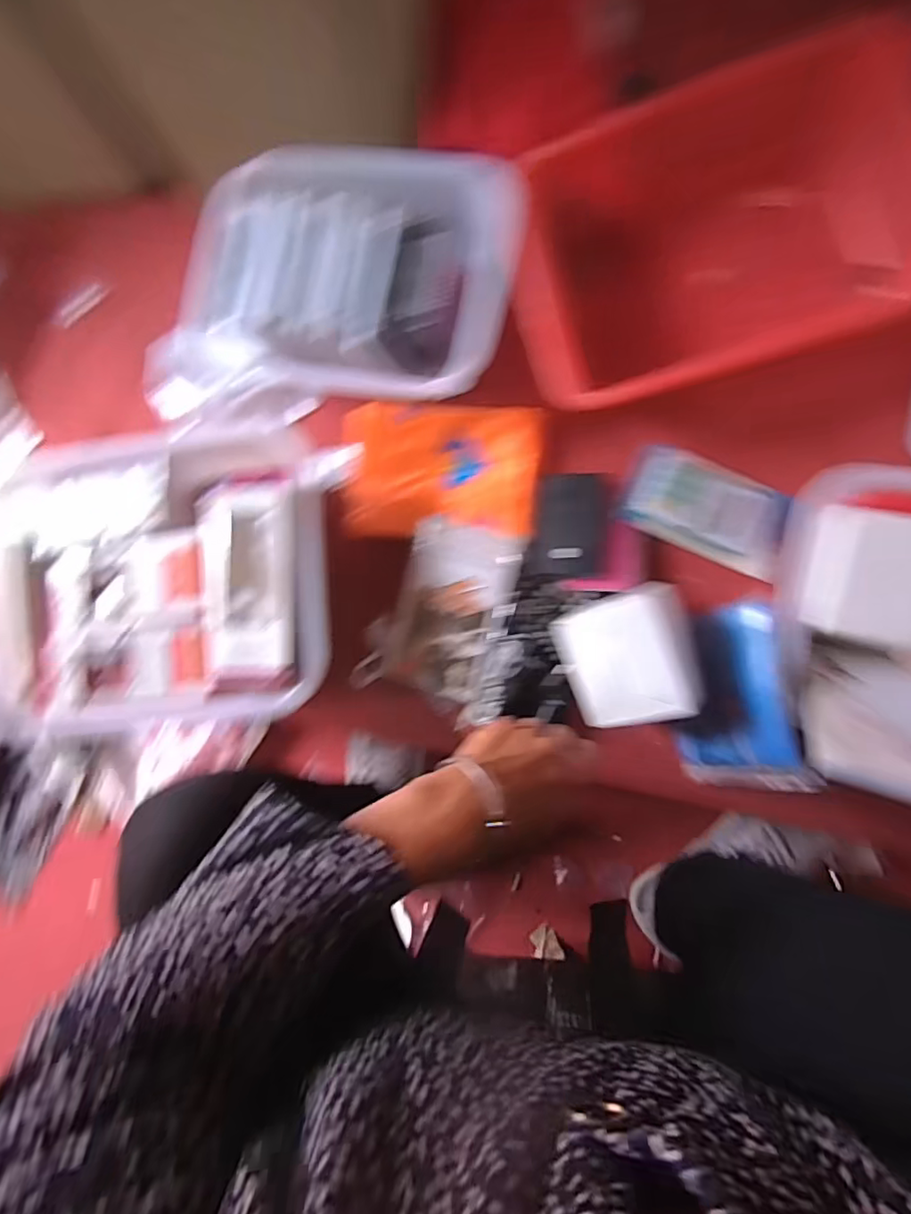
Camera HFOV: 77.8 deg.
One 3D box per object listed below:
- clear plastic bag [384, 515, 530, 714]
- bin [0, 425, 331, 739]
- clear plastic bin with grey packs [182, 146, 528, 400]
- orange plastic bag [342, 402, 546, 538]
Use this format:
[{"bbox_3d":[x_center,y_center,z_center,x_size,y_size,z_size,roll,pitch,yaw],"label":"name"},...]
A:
[{"bbox_3d":[-0.005,0.006,0.535,0.106,0.032,0.166,15,89,10],"label":"clear plastic bag"},{"bbox_3d":[-0.286,-0.029,0.547,0.356,0.082,0.285,-5,85,9],"label":"bin"},{"bbox_3d":[-0.096,-0.315,0.548,0.306,0.081,0.206,11,88,10],"label":"clear plastic bin with grey packs"},{"bbox_3d":[-0.011,-0.130,0.552,0.186,0.037,0.125,4,87,9],"label":"orange plastic bag"}]

